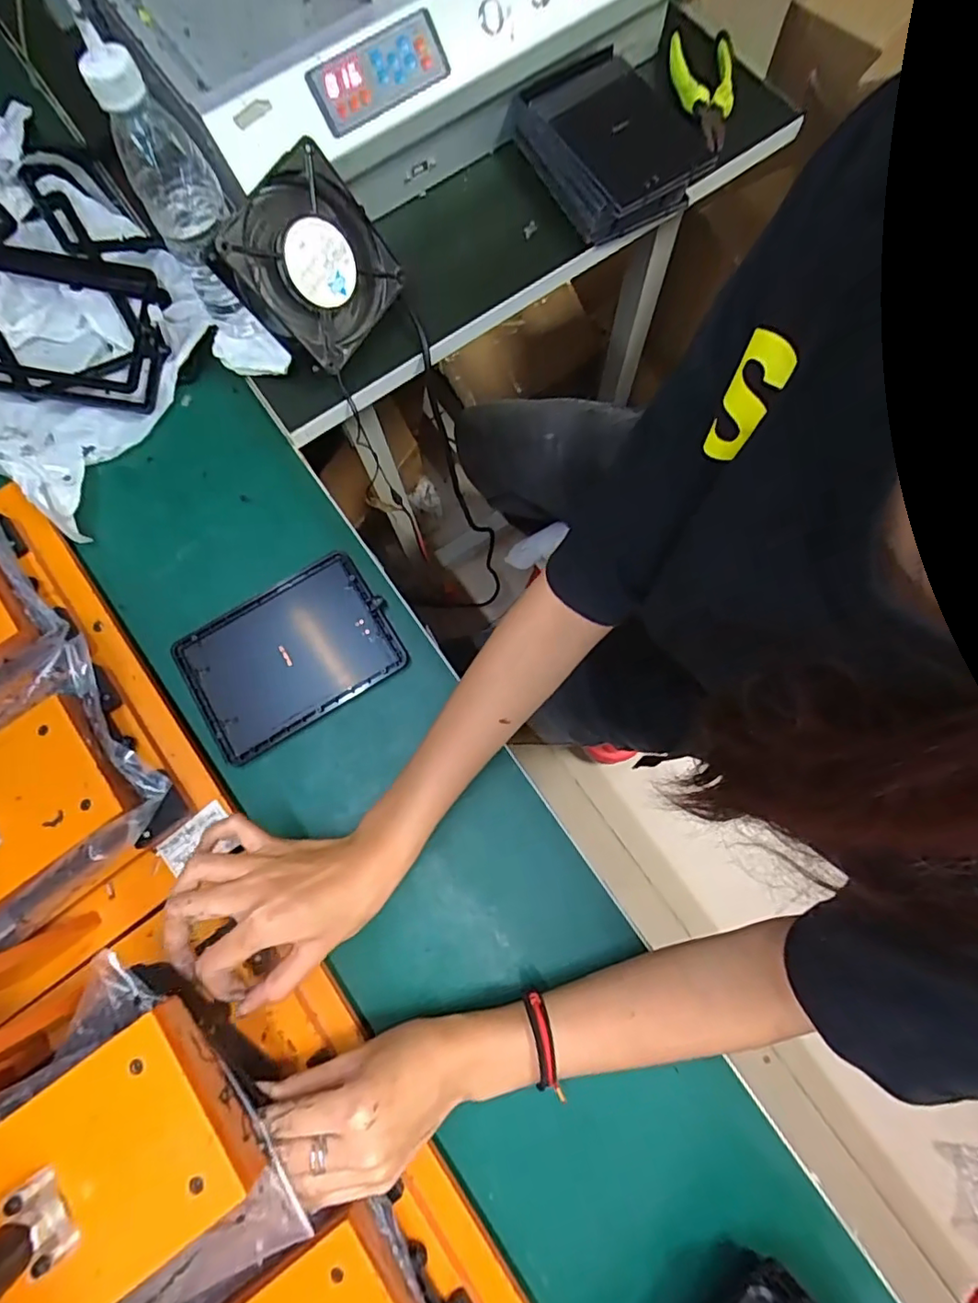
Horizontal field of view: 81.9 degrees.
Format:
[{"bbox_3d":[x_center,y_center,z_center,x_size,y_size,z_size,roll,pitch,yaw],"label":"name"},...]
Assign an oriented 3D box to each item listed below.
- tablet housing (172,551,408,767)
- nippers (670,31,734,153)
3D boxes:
[{"bbox_3d":[-0.165,0.003,0.466,0.162,0.011,0.117,-30,78,-5],"label":"tablet housing"},{"bbox_3d":[0.198,-0.518,0.523,0.057,0.017,0.118,0,77,2],"label":"nippers"}]

